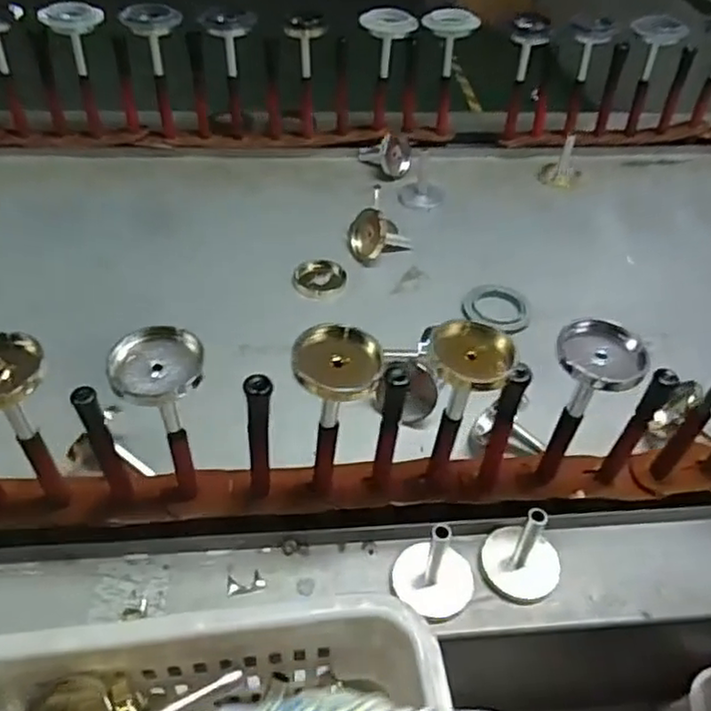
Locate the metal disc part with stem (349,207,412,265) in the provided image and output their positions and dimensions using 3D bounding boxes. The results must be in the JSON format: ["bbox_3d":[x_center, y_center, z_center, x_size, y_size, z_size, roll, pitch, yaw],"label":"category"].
[{"bbox_3d":[0.031,-0.153,0.871,0.057,0.069,0.070,8,15,-39],"label":"metal disc part with stem"}]

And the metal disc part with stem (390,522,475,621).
[{"bbox_3d":[0.064,0.164,0.520,0.064,0.066,0.059,2,47,-2],"label":"metal disc part with stem"}]

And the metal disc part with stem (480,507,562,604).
[{"bbox_3d":[0.139,0.156,0.535,0.063,0.070,0.059,2,47,-2],"label":"metal disc part with stem"}]

